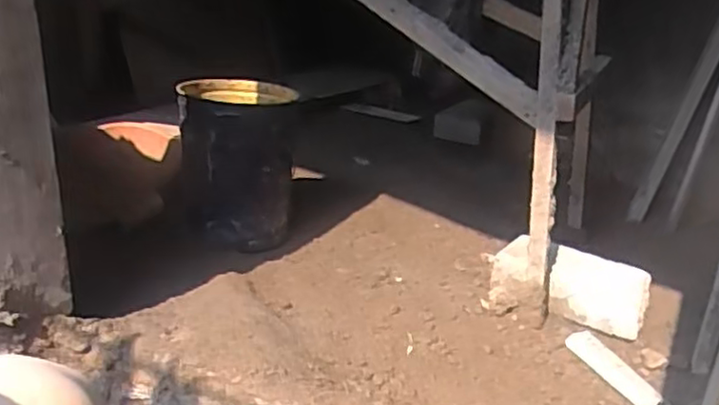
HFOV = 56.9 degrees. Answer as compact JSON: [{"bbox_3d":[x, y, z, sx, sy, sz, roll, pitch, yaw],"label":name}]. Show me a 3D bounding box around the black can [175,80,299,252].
[{"bbox_3d":[-0.312,-0.095,1.708,0.285,0.371,0.277,-2,24,-13],"label":"black can"}]

